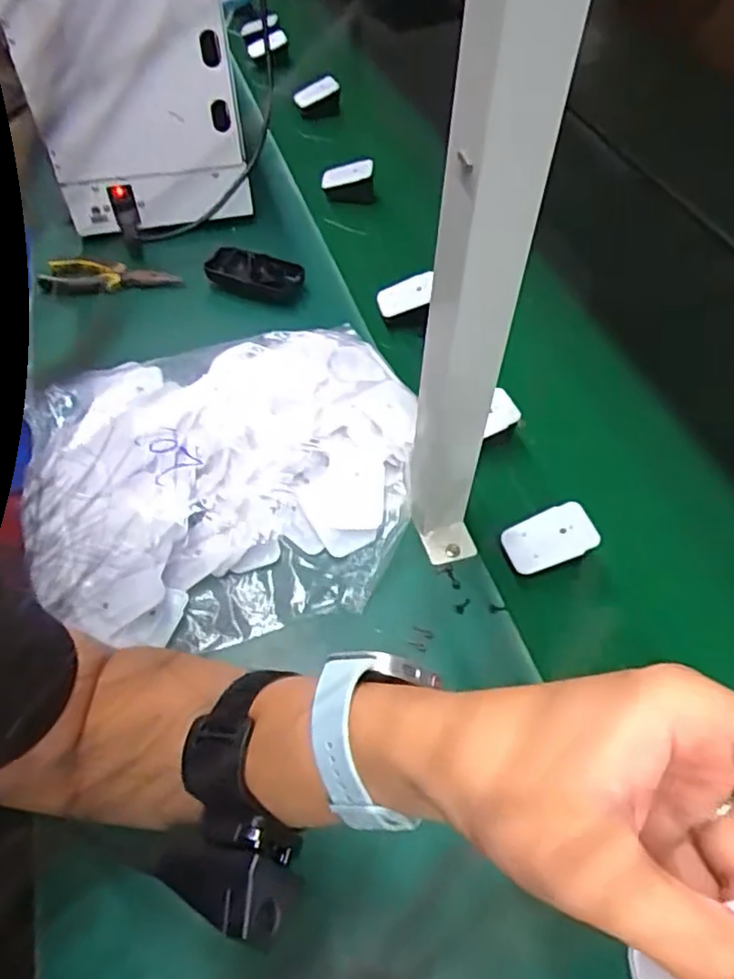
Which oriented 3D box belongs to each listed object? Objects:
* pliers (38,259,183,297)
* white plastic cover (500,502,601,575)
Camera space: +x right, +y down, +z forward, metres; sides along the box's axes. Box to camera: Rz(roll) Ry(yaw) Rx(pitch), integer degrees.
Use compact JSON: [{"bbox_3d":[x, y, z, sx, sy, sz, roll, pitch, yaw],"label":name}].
[{"bbox_3d":[-0.305,-0.254,0.770,0.169,0.026,0.048,0,53,-1],"label":"pliers"},{"bbox_3d":[0.143,0.039,0.508,0.068,0.005,0.043,-28,67,8],"label":"white plastic cover"}]

